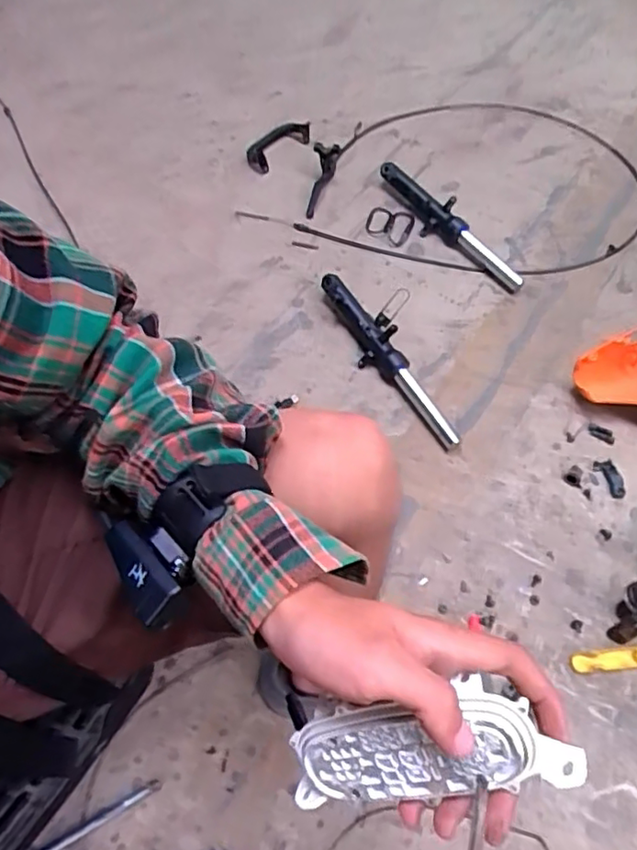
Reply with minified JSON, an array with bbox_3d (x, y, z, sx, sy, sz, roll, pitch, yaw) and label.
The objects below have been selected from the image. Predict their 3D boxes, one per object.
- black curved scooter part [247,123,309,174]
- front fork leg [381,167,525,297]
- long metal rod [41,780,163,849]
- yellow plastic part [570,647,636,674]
[{"bbox_3d":[-0.076,-0.547,1.174,0.144,0.044,0.060,-37,68,-20],"label":"black curved scooter part"},{"bbox_3d":[0.235,-0.363,1.112,0.344,0.066,0.045,45,69,6],"label":"front fork leg"},{"bbox_3d":[-0.251,0.448,0.680,0.152,0.016,0.016,-26,66,-15],"label":"long metal rod"},{"bbox_3d":[0.407,0.307,0.799,0.150,0.006,0.024,-4,62,-4],"label":"yellow plastic part"}]

